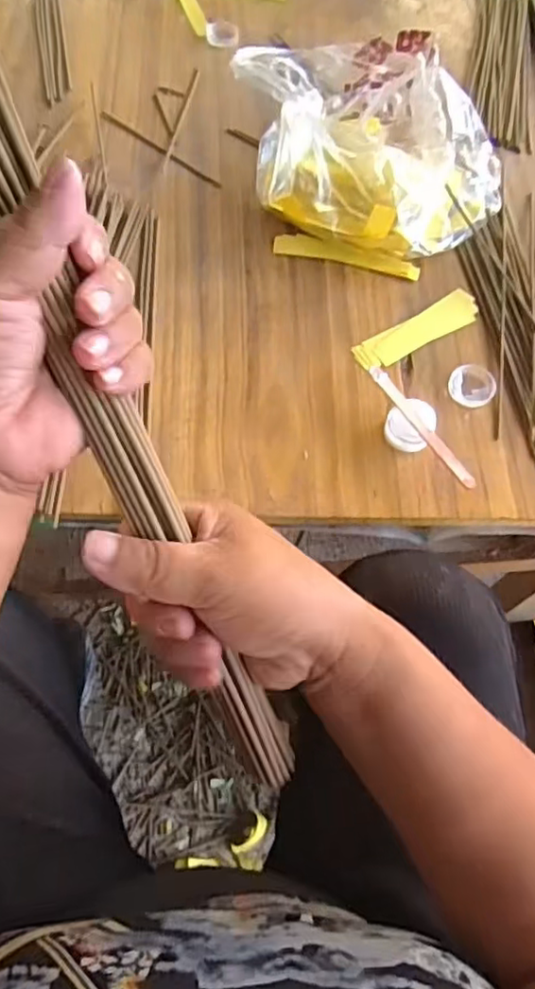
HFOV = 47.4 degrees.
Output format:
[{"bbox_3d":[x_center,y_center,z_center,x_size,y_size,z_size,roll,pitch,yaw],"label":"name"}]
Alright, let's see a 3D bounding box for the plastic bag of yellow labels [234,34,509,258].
[{"bbox_3d":[0.094,-0.348,0.590,0.239,0.082,0.271,-34,71,-18],"label":"plastic bag of yellow labels"}]

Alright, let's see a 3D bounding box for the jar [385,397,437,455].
[{"bbox_3d":[0.112,-0.054,0.480,0.036,0.026,0.035,2,64,-3],"label":"jar"}]

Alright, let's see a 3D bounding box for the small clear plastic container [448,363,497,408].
[{"bbox_3d":[0.172,-0.092,0.511,0.038,0.004,0.040,9,64,1],"label":"small clear plastic container"}]

